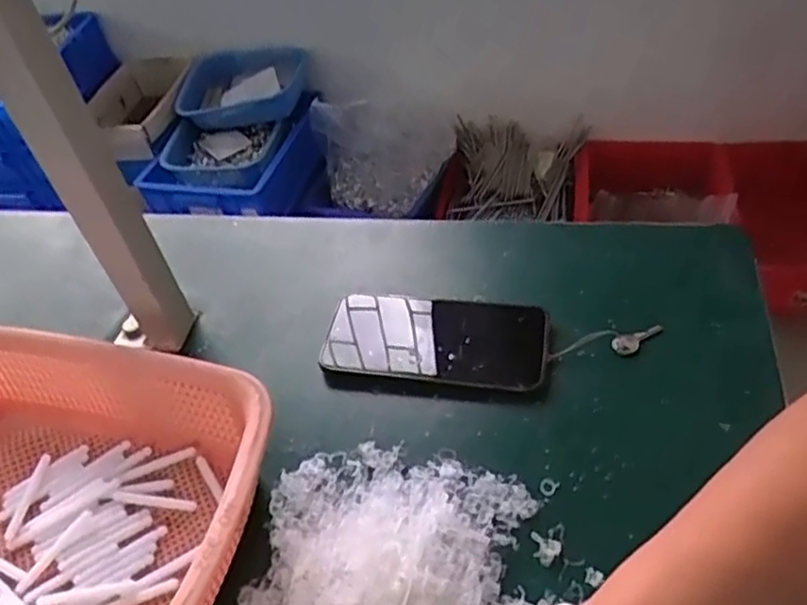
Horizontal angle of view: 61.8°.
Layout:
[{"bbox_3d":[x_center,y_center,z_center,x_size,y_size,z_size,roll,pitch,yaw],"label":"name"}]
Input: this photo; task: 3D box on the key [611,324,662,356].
[{"bbox_3d":[0.168,0.026,0.481,0.038,0.006,0.014,-20,47,-9],"label":"key"}]

